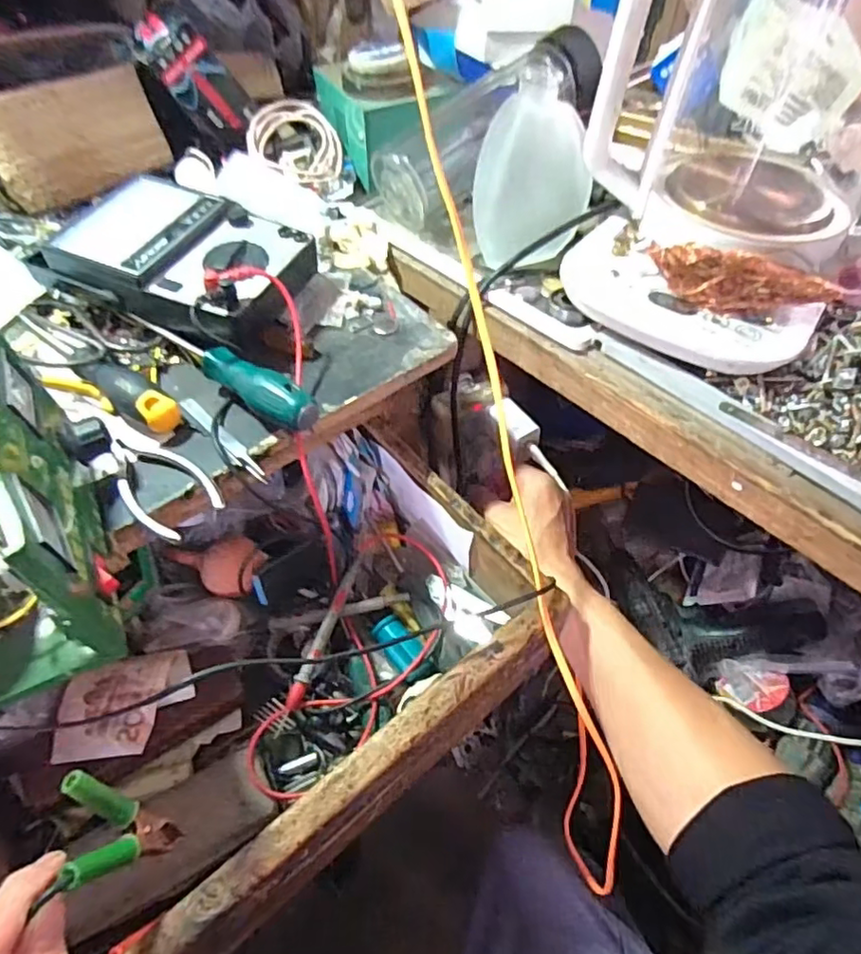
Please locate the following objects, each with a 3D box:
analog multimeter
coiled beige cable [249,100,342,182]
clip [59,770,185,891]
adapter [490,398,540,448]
[{"bbox_3d":[-0.189,-0.165,0.455,0.184,0.046,0.126,24,57,17],"label":"analog multimeter"},{"bbox_3d":[-0.130,-0.320,0.579,0.087,0.042,0.090,-7,53,-5],"label":"coiled beige cable"},{"bbox_3d":[-0.153,0.177,0.309,0.011,0.072,0.047,-21,58,19],"label":"clip"},{"bbox_3d":[0.079,-0.050,0.555,0.027,0.022,0.046,-29,58,-20],"label":"adapter"}]

